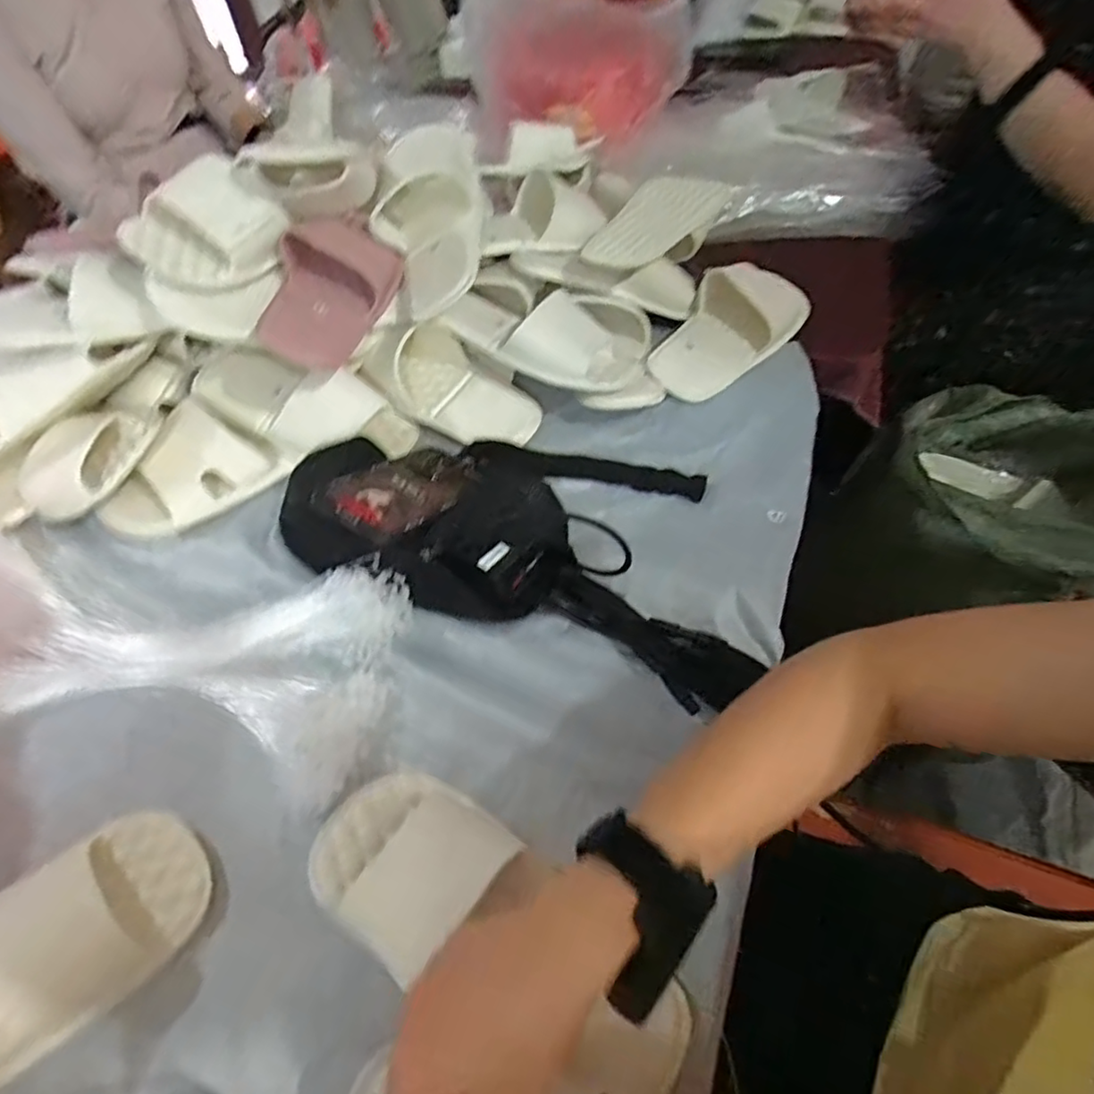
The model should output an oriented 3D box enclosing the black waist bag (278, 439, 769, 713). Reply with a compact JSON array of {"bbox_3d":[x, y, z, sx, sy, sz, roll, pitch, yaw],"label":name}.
[{"bbox_3d":[-0.019,-0.038,0.510,0.412,0.074,0.219,15,56,16],"label":"black waist bag"}]

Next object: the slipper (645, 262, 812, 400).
[{"bbox_3d":[0.202,-0.242,0.673,0.098,0.060,0.233,36,64,28],"label":"slipper"}]

